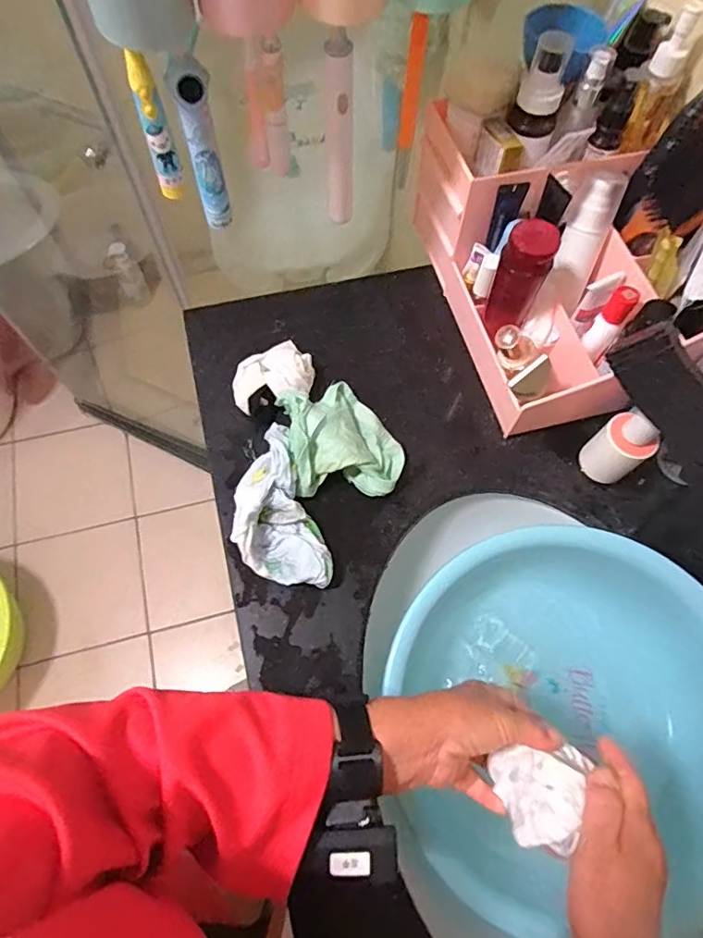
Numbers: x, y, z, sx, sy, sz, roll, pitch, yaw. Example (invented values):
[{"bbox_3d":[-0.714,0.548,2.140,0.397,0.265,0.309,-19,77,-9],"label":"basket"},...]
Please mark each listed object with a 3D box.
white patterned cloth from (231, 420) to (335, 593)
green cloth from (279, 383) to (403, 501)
[{"bbox_3d":[-0.079,0.042,0.514,0.077,0.046,0.165,-18,69,-9],"label":"white patterned cloth"},{"bbox_3d":[-0.009,-0.038,0.547,0.118,0.056,0.132,-10,68,-6],"label":"green cloth"}]

